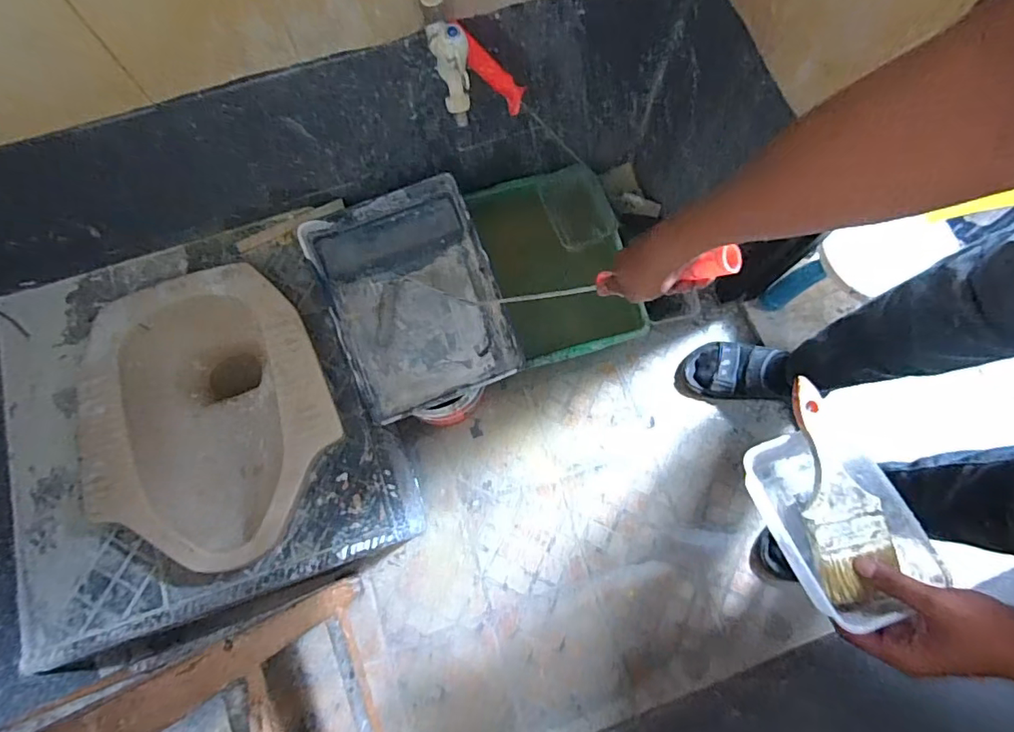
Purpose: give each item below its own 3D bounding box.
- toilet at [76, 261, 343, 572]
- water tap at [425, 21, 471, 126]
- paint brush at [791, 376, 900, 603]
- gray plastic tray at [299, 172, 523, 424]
[{"bbox_3d":[-0.476,0.088,0.881,0.365,0.185,0.460,-16,76,-4],"label":"toilet"},{"bbox_3d":[-0.073,-0.390,0.653,0.033,0.107,0.123,-17,76,-5],"label":"water tap"},{"bbox_3d":[0.321,0.115,0.505,0.071,0.020,0.205,-3,74,-1],"label":"paint brush"},{"bbox_3d":[-0.153,-0.111,0.874,0.278,0.095,0.345,-21,76,-6],"label":"gray plastic tray"}]

